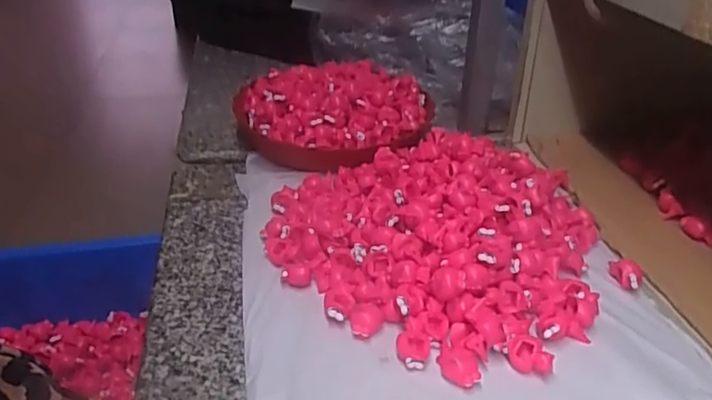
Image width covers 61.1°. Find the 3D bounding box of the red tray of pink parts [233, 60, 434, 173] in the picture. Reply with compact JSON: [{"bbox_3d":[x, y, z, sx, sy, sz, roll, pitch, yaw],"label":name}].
[{"bbox_3d":[-0.029,-0.122,0.791,0.270,0.060,0.219,23,37,31],"label":"red tray of pink parts"}]

